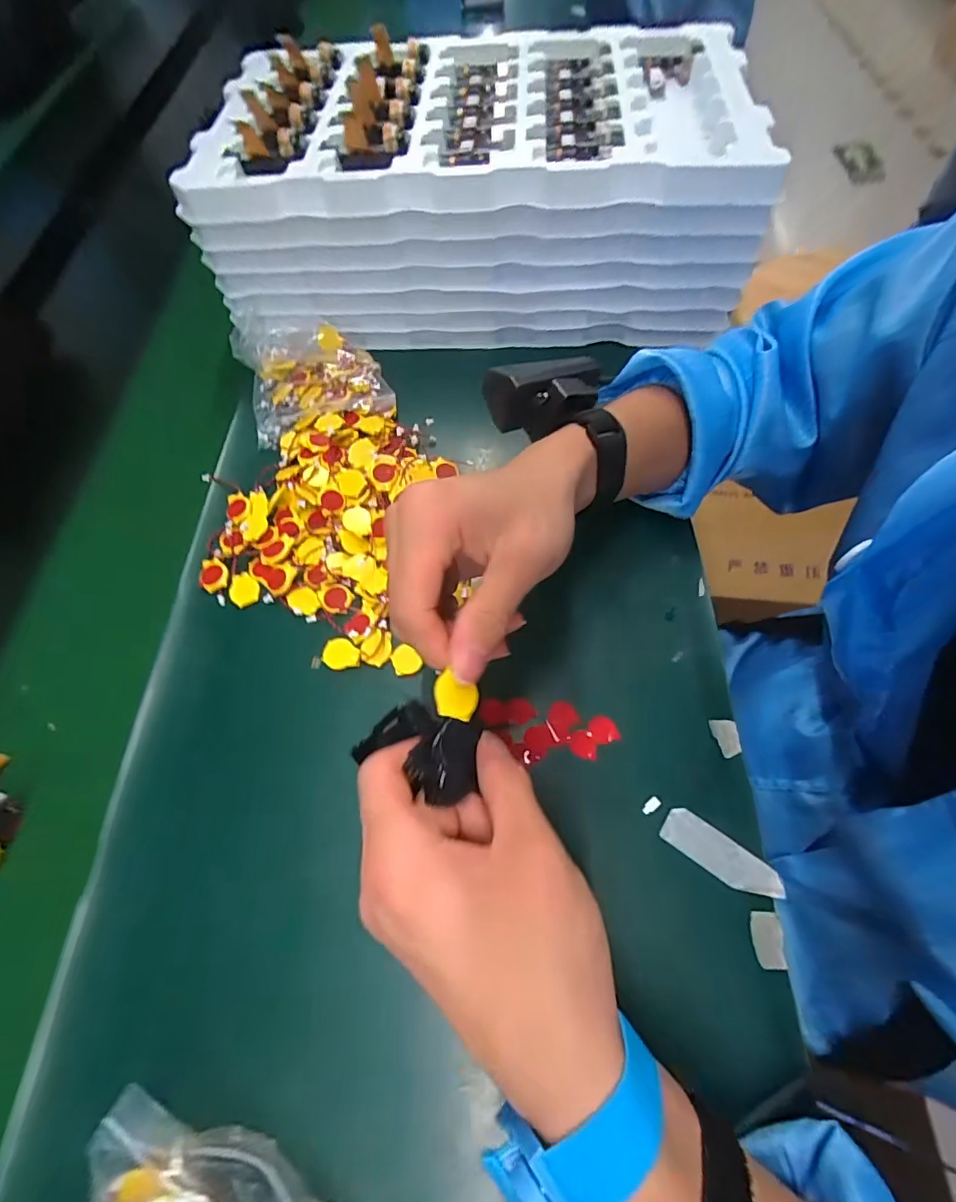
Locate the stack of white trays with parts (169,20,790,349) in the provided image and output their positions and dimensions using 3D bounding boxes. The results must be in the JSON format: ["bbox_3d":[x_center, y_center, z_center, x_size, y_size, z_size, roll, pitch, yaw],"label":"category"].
[{"bbox_3d":[-0.002,-0.360,0.427,0.424,0.119,0.231,1,63,4],"label":"stack of white trays with parts"}]

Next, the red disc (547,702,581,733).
[{"bbox_3d":[0.051,0.068,0.293,0.017,0.004,0.018,-2,64,4],"label":"red disc"}]

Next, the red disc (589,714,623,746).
[{"bbox_3d":[0.074,0.075,0.288,0.015,0.004,0.017,-25,65,-7],"label":"red disc"}]

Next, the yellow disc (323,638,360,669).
[{"bbox_3d":[-0.087,0.034,0.313,0.025,0.004,0.020,5,65,8],"label":"yellow disc"}]

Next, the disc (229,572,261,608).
[{"bbox_3d":[-0.162,-0.009,0.336,0.027,0.004,0.020,39,74,21],"label":"disc"}]

